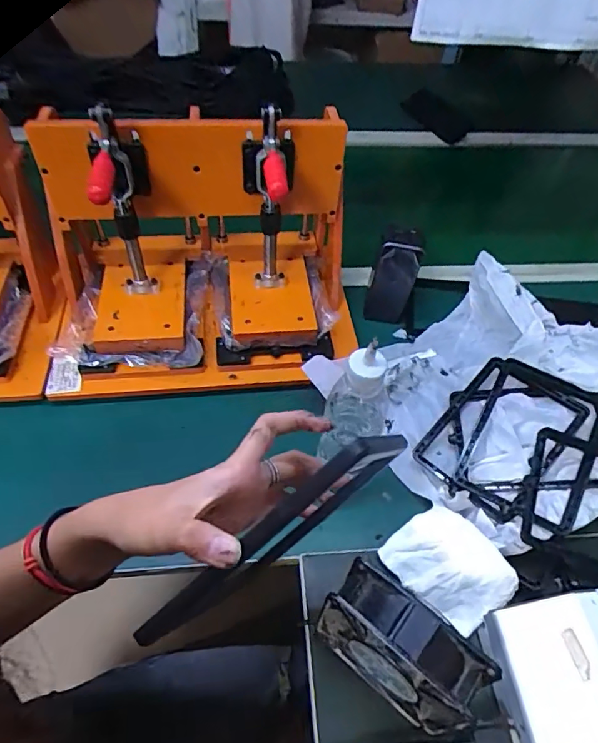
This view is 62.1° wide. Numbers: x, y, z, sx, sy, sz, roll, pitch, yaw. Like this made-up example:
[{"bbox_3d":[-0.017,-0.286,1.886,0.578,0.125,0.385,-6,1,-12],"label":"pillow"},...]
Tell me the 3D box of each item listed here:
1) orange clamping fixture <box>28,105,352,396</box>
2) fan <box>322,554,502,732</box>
[{"bbox_3d":[-0.116,-0.139,0.582,0.368,0.253,0.228,-2,51,-6],"label":"orange clamping fixture"},{"bbox_3d":[0.074,0.214,0.381,0.117,0.126,0.041,35,57,22],"label":"fan"}]

